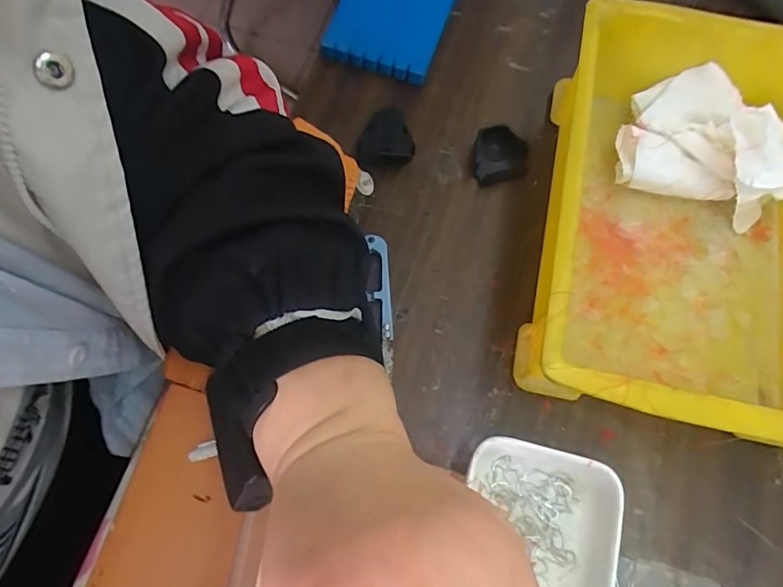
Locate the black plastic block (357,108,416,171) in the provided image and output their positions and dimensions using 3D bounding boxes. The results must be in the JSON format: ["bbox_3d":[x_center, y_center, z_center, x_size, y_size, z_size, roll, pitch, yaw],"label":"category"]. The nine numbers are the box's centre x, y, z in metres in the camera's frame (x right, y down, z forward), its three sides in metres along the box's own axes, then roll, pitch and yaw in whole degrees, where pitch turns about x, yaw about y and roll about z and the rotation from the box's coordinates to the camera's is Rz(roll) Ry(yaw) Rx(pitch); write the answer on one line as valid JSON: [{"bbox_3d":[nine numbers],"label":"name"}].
[{"bbox_3d":[-0.007,-0.109,0.348,0.039,0.019,0.039,-17,74,-5],"label":"black plastic block"}]

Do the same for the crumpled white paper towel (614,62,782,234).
[{"bbox_3d":[0.215,-0.100,0.318,0.120,0.055,0.080,21,75,6],"label":"crumpled white paper towel"}]

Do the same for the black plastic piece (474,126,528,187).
[{"bbox_3d":[0.079,-0.098,0.347,0.036,0.015,0.038,6,74,2],"label":"black plastic piece"}]

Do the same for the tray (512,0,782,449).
[{"bbox_3d":[0.184,-0.043,0.296,0.180,0.075,0.247,11,74,3],"label":"tray"}]

